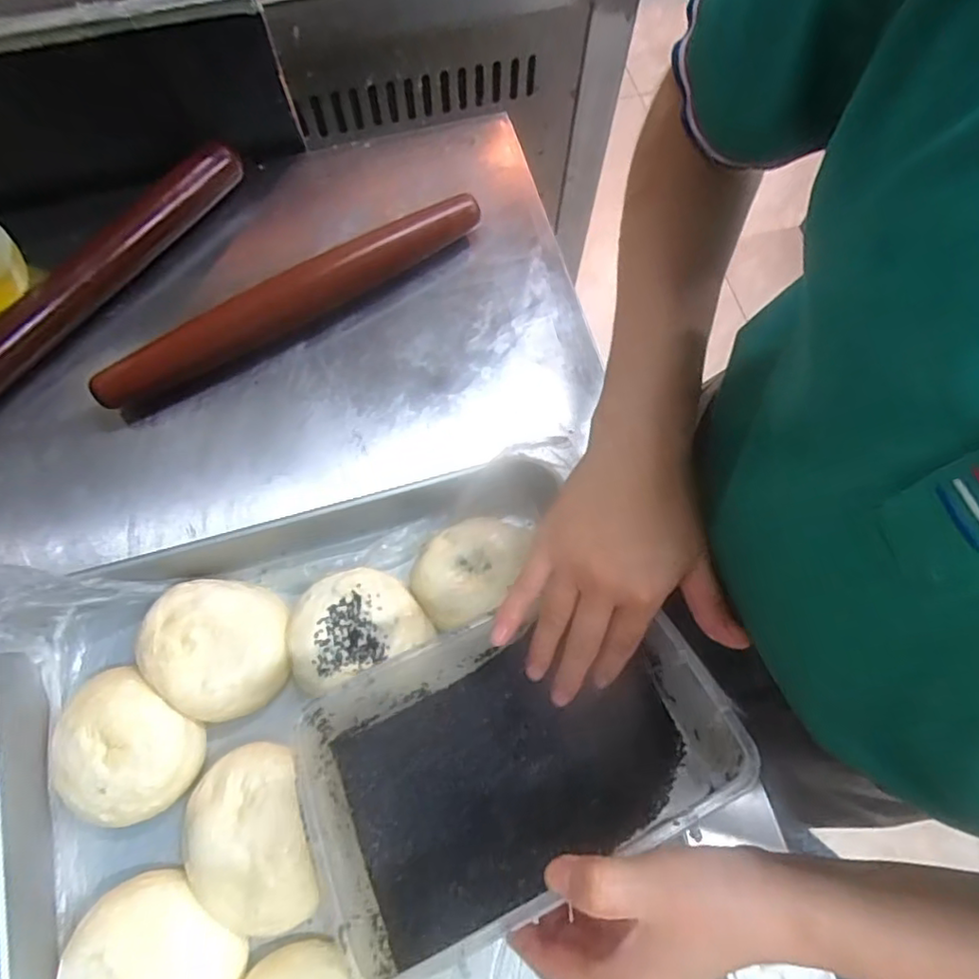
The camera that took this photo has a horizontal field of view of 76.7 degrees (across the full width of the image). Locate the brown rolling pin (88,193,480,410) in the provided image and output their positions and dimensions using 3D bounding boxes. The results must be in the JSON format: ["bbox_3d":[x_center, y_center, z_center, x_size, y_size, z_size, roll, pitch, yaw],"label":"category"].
[{"bbox_3d":[-0.162,-0.162,0.522,0.340,0.042,0.029,-31,76,-10],"label":"brown rolling pin"}]

